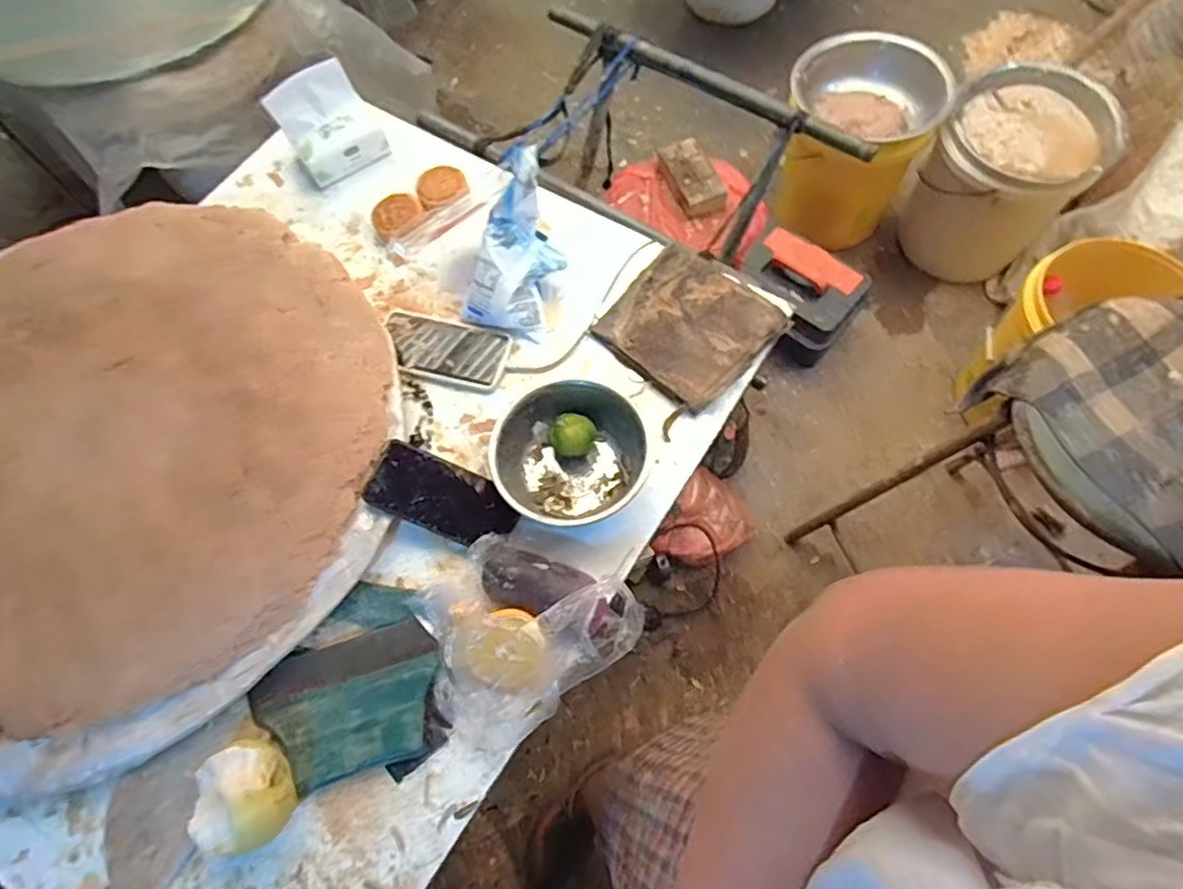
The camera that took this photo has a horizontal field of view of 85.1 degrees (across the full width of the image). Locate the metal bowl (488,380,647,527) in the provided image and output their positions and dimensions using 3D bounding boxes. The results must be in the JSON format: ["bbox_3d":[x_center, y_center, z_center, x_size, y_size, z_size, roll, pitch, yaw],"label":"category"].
[{"bbox_3d":[-0.025,0.016,0.697,0.154,0.068,0.155,-1,67,3],"label":"metal bowl"}]

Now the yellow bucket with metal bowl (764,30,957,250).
[{"bbox_3d":[0.605,-0.712,1.511,0.321,0.321,0.284,26,71,13],"label":"yellow bucket with metal bowl"}]

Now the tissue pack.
[{"bbox_3d":[-0.358,-0.436,0.877,0.116,0.106,0.087,-36,70,-12],"label":"tissue pack"}]

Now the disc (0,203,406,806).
[{"bbox_3d":[-0.558,0.006,0.722,0.643,0.062,0.649,-1,67,3],"label":"disc"}]

